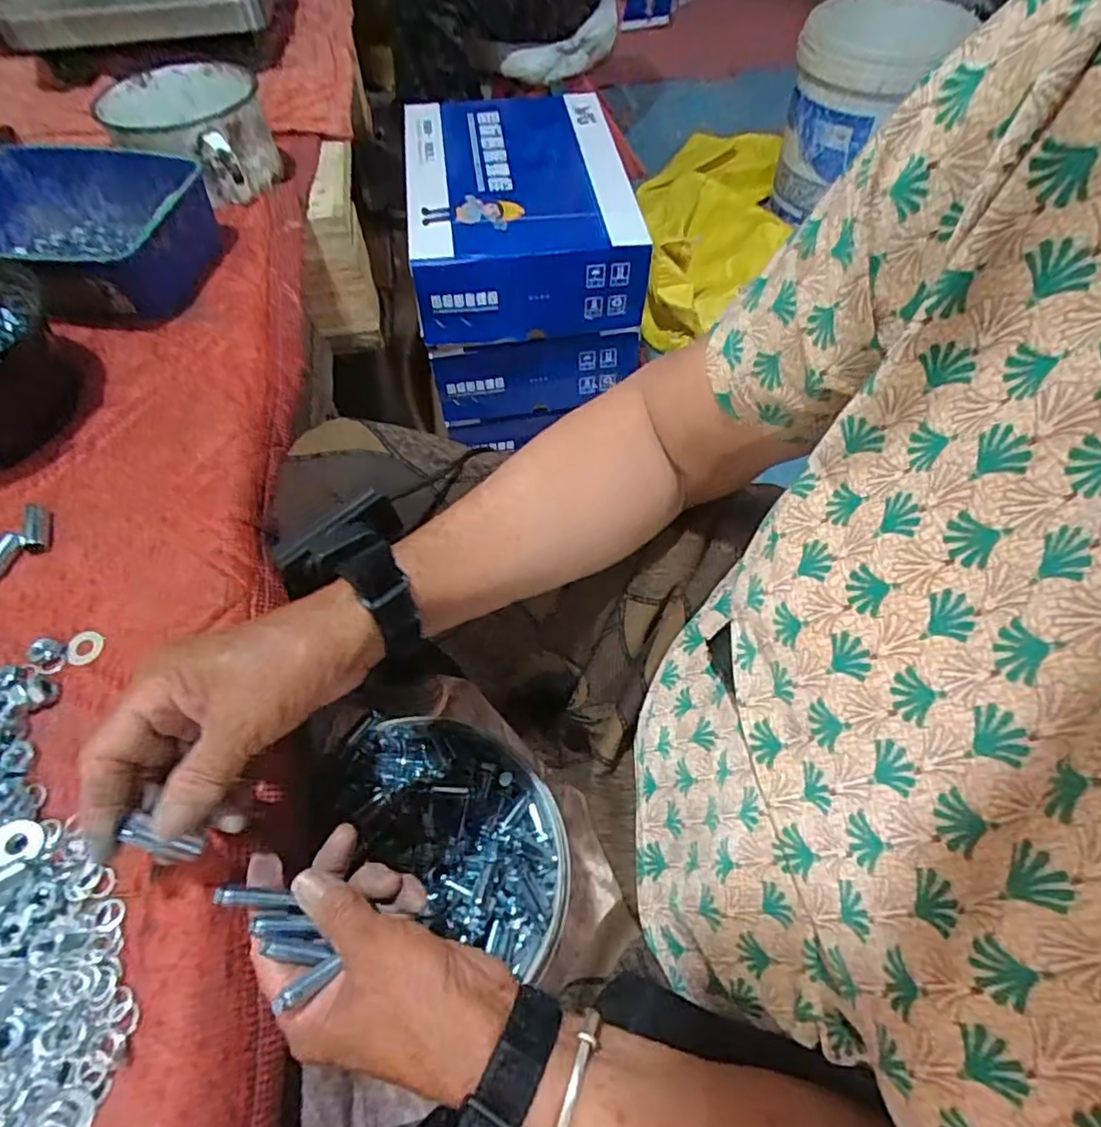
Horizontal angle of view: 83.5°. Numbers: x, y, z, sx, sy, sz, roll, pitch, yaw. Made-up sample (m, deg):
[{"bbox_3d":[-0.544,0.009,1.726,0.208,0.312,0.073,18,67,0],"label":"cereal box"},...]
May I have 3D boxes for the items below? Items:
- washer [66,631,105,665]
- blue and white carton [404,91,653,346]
[{"bbox_3d":[-0.280,0.050,0.370,0.021,0.004,0.021,7,59,0],"label":"washer"},{"bbox_3d":[-0.039,-0.500,0.871,0.304,0.128,0.393,-7,58,-4],"label":"blue and white carton"}]

